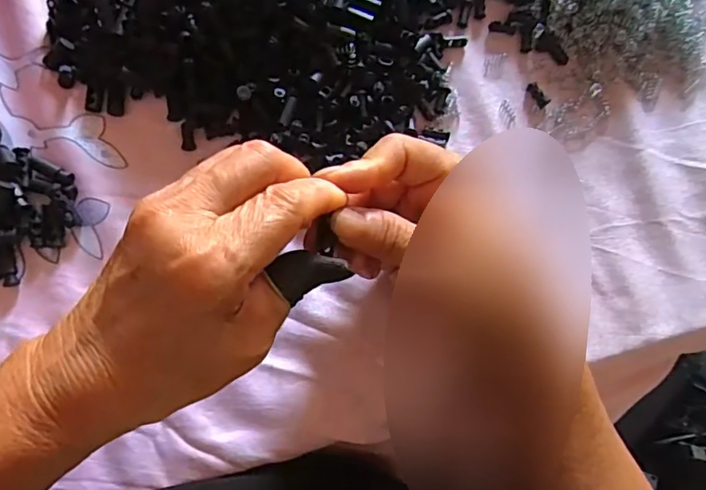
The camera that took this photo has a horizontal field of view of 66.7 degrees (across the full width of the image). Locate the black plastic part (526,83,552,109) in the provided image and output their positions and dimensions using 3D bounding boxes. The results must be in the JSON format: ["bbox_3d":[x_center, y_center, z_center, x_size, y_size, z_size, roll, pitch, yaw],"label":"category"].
[{"bbox_3d":[0.115,-0.094,0.332,0.008,0.005,0.017,-33,86,-6],"label":"black plastic part"}]

